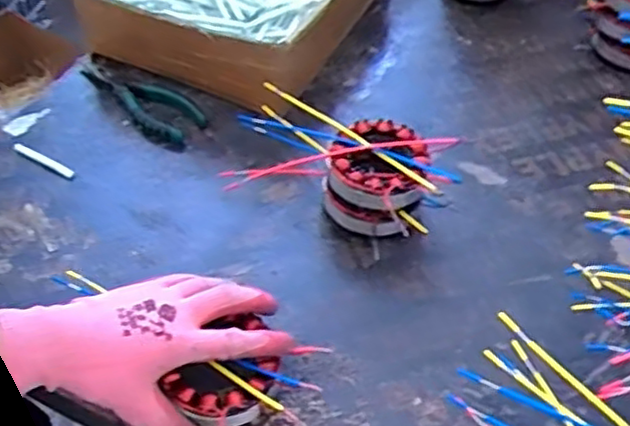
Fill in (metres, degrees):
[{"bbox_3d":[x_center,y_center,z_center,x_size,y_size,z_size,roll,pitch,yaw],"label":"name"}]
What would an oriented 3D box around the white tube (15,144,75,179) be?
[{"bbox_3d":[-0.253,-0.050,0.662,0.068,0.008,0.011,25,53,19],"label":"white tube"}]

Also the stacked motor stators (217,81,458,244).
[{"bbox_3d":[0.019,-0.044,0.625,0.200,0.065,0.095,25,53,19],"label":"stacked motor stators"}]

